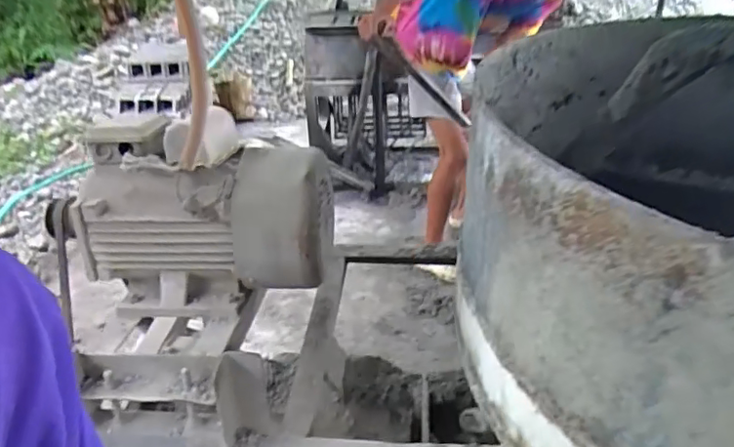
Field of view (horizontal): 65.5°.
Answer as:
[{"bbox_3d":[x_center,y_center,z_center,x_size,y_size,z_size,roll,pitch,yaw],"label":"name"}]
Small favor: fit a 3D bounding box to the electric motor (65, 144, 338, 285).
[{"bbox_3d":[-0.274,-0.022,1.019,0.413,0.218,0.231,-1,29,2],"label":"electric motor"}]

